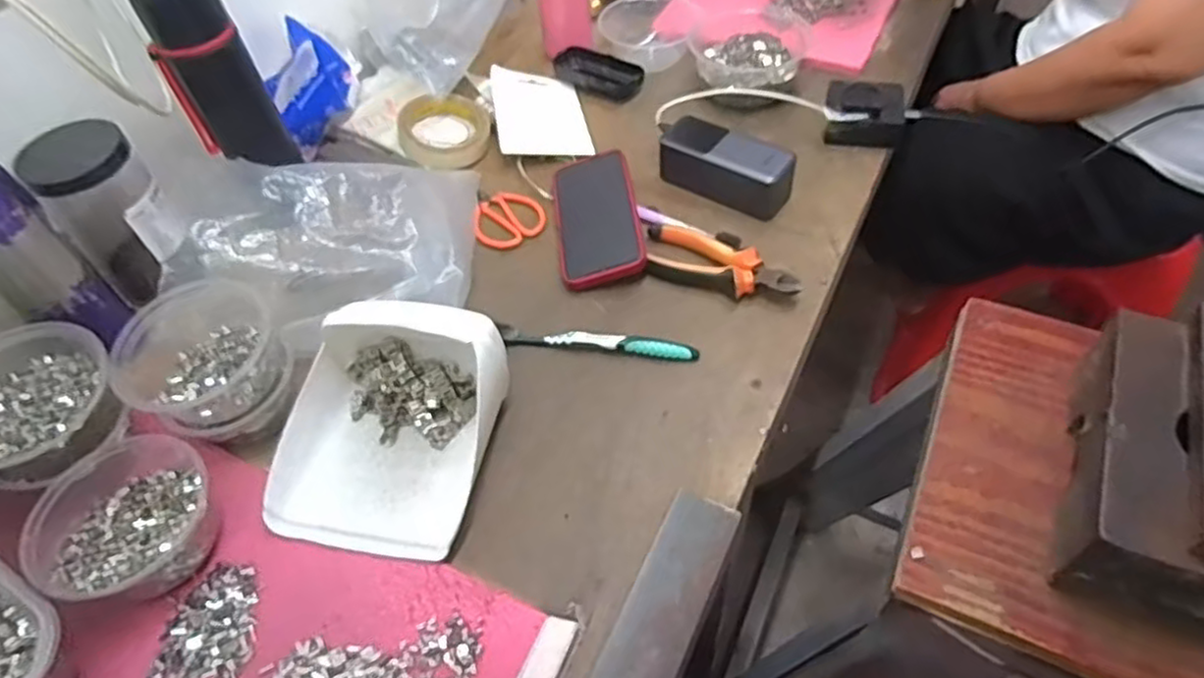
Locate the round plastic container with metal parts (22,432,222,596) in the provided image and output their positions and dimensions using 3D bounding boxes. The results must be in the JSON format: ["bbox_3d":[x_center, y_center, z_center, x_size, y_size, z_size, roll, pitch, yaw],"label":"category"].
[{"bbox_3d":[-0.330,0.125,0.500,0.120,0.048,0.112,-2,53,2],"label":"round plastic container with metal parts"}]

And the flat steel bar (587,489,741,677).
[{"bbox_3d":[0.020,0.208,0.455,0.047,0.011,0.244,21,57,18],"label":"flat steel bar"}]

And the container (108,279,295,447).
[{"bbox_3d":[-0.310,0.019,0.562,0.121,0.068,0.113,-2,53,2],"label":"container"}]

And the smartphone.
[{"bbox_3d":[-0.006,-0.124,0.691,0.078,0.015,0.171,-7,53,-2],"label":"smartphone"}]

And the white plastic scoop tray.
[{"bbox_3d":[-0.161,0.057,0.525,0.162,0.077,0.175,9,54,10],"label":"white plastic scoop tray"}]

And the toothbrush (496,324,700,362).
[{"bbox_3d":[-0.005,0.003,0.606,0.170,0.010,0.019,6,54,8],"label":"toothbrush"}]

